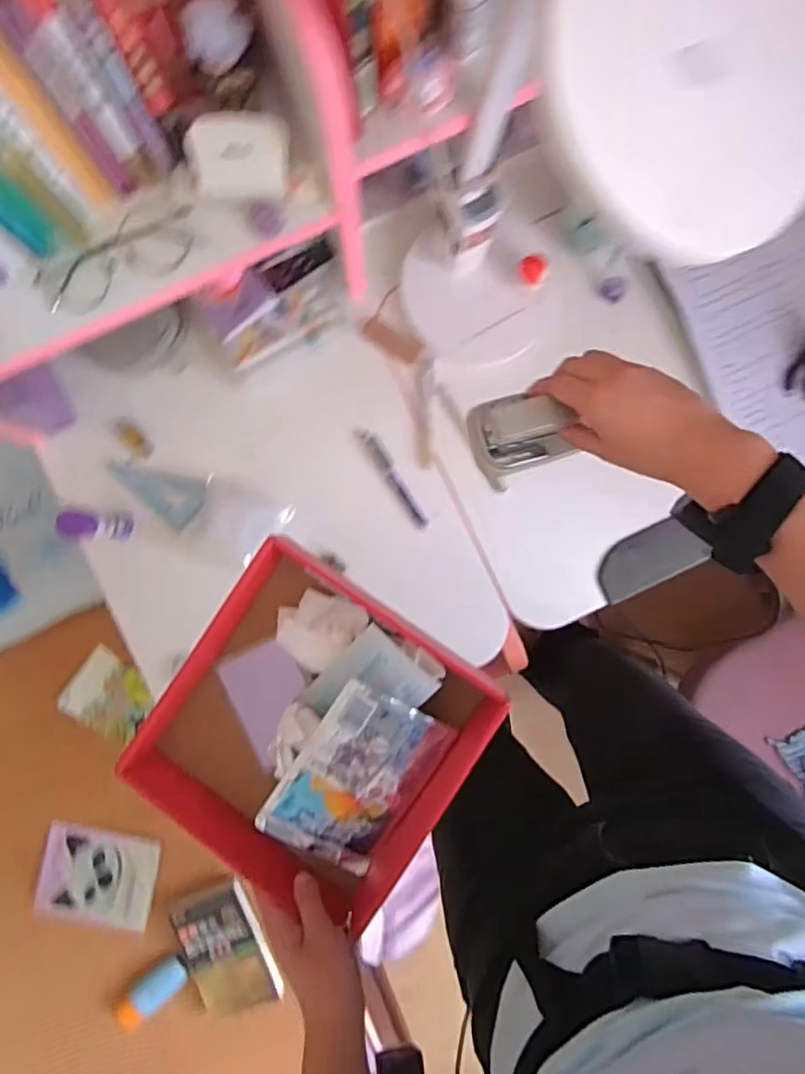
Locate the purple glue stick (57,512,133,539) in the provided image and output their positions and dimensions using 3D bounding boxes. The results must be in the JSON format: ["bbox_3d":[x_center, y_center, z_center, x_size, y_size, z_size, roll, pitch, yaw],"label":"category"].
[{"bbox_3d":[-0.317,-0.012,0.655,0.030,0.126,0.025,4,90,-3],"label":"purple glue stick"}]

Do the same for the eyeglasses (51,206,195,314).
[{"bbox_3d":[-0.234,-0.234,0.521,0.137,0.029,0.036,-23,91,-2],"label":"eyeglasses"}]

